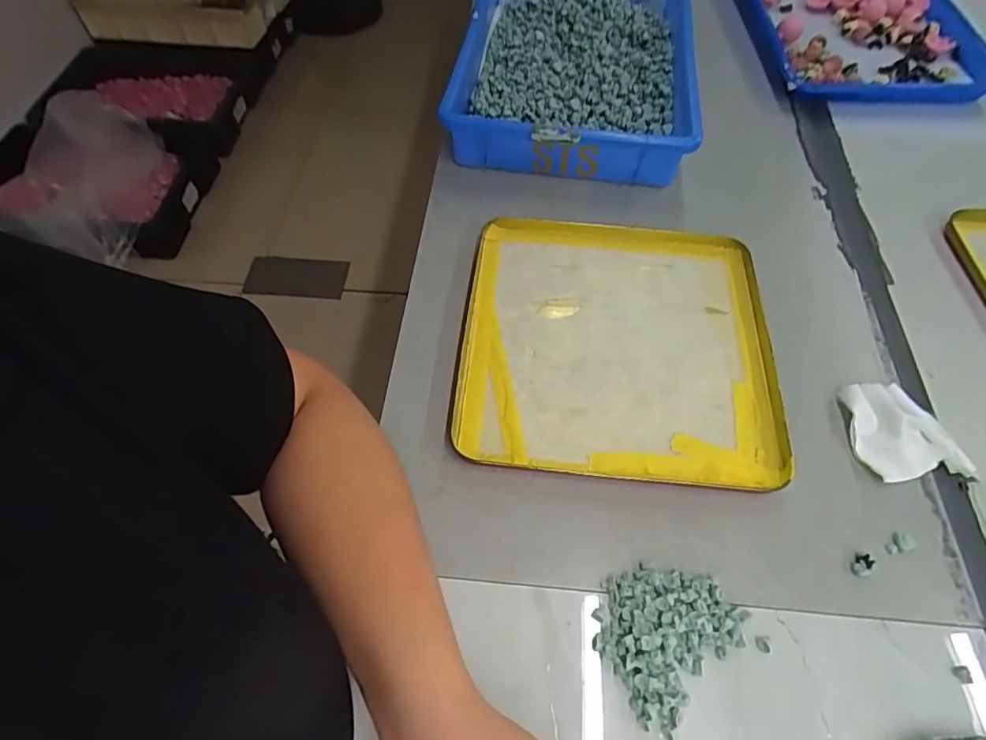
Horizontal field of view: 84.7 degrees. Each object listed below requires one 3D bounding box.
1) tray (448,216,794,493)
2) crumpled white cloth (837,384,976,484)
[{"bbox_3d":[0.098,-0.026,0.437,0.239,0.014,0.241,6,60,4],"label":"tray"},{"bbox_3d":[0.296,0.044,0.396,0.072,0.010,0.074,-5,60,-3],"label":"crumpled white cloth"}]

